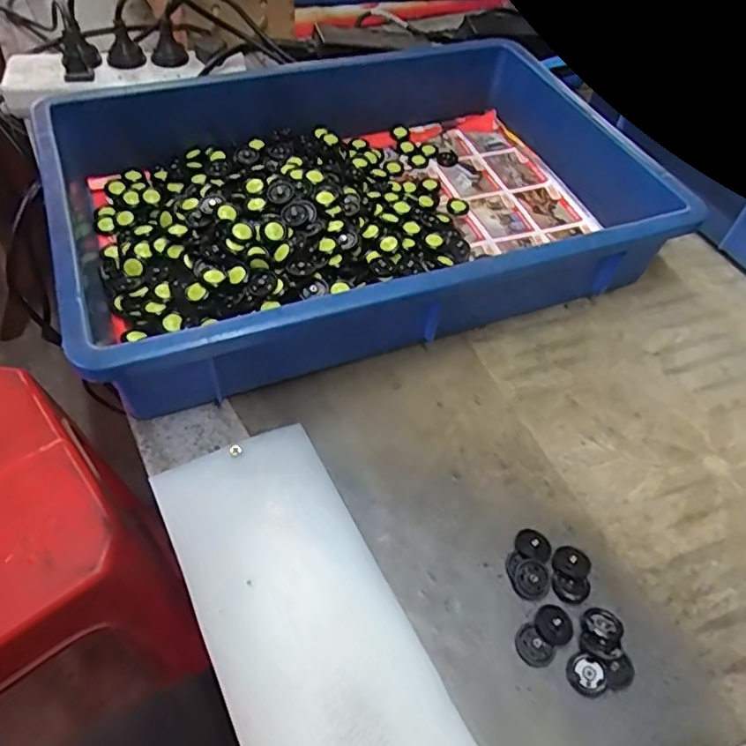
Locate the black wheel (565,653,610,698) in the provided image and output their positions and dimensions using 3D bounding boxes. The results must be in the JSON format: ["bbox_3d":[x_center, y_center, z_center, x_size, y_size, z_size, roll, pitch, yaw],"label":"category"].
[{"bbox_3d":[0.108,0.151,0.294,0.019,0.004,0.019,3,53,-4],"label":"black wheel"}]

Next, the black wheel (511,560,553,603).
[{"bbox_3d":[0.087,0.112,0.320,0.022,0.006,0.020,3,53,-4],"label":"black wheel"}]

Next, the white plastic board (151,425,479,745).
[{"bbox_3d":[0.012,0.190,0.247,0.092,0.012,0.398,-22,58,-20],"label":"white plastic board"}]

